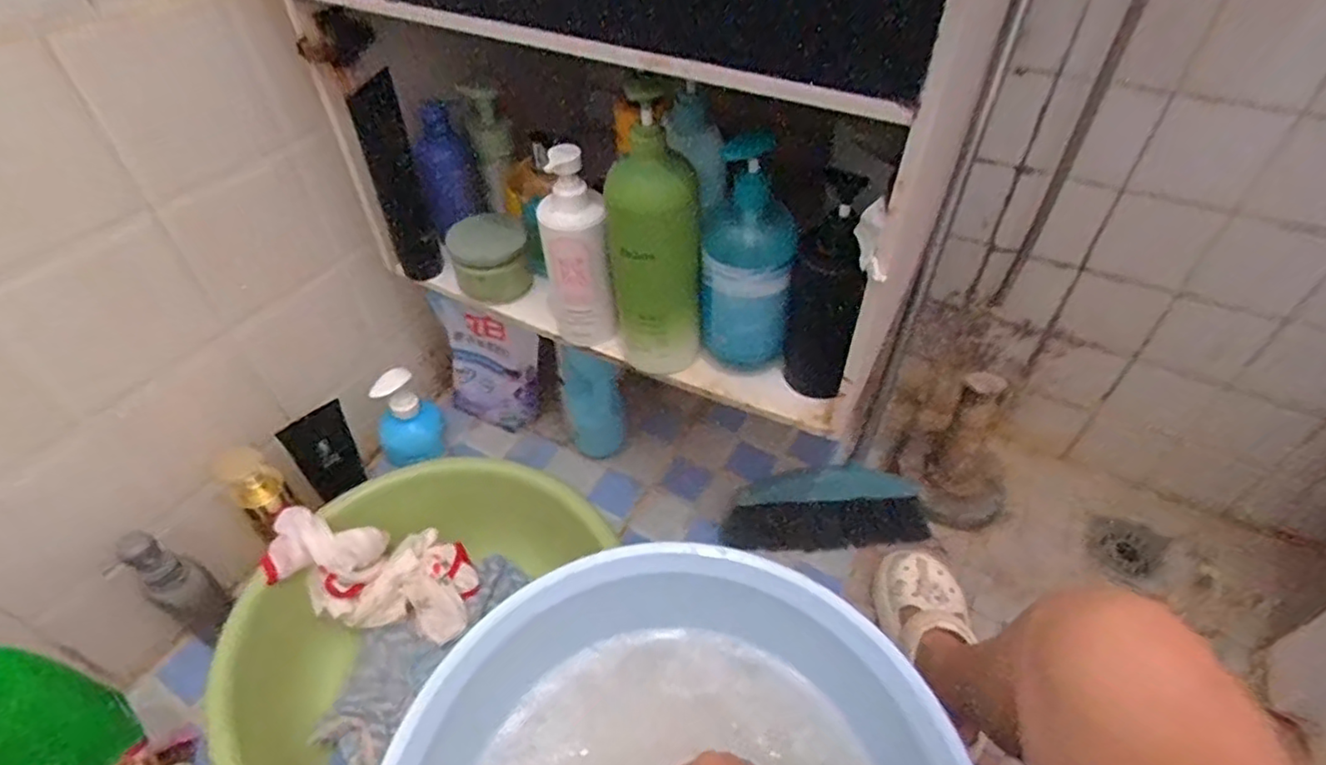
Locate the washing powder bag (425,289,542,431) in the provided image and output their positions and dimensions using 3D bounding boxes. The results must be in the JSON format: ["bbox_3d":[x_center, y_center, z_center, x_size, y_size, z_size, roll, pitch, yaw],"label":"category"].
[{"bbox_3d":[-0.259,-0.021,0.941,0.167,0.184,0.060,15,48,15],"label":"washing powder bag"}]

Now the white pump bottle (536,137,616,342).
[{"bbox_3d":[-0.080,-0.116,0.596,0.055,0.190,0.053,-13,47,-11],"label":"white pump bottle"}]

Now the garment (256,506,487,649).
[{"bbox_3d":[-0.330,0.217,0.738,0.230,0.091,0.111,20,46,-10],"label":"garment"}]

